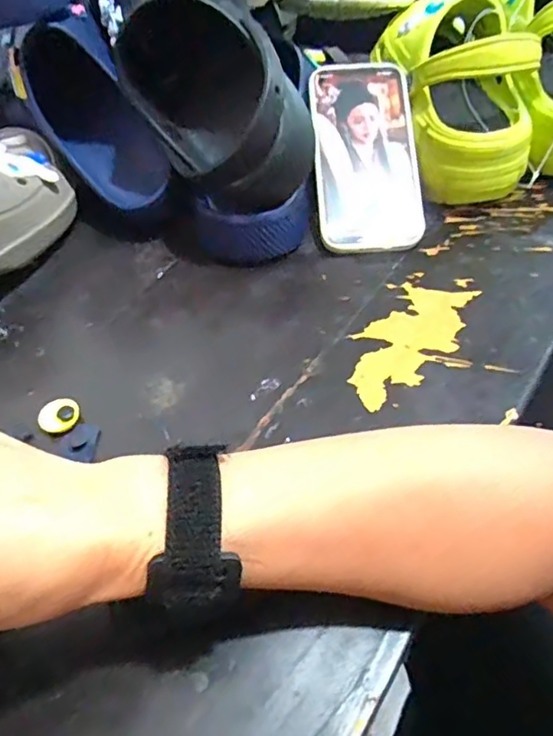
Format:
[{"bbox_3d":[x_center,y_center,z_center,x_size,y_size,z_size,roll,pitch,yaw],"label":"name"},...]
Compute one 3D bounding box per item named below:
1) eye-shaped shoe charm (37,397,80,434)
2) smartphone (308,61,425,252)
[{"bbox_3d":[-0.138,0.031,0.362,0.021,0.012,0.023,-2,50,2],"label":"eye-shaped shoe charm"},{"bbox_3d":[0.073,-0.178,0.474,0.083,0.008,0.167,-4,80,1],"label":"smartphone"}]

